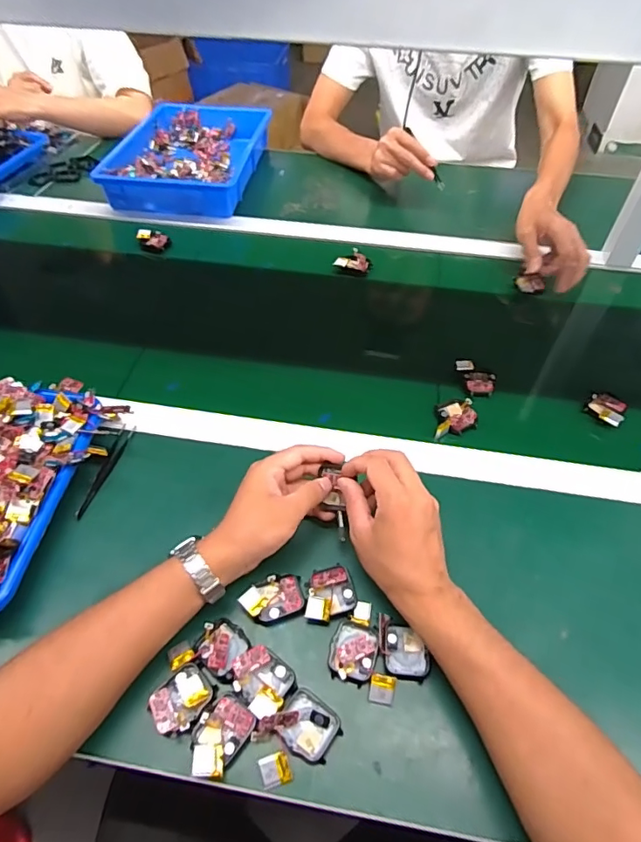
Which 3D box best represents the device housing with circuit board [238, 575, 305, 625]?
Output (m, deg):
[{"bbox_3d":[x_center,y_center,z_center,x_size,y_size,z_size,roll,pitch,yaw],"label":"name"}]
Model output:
[{"bbox_3d":[-0.042,0.155,0.437,0.053,0.016,0.037,-17,54,-14],"label":"device housing with circuit board"}]

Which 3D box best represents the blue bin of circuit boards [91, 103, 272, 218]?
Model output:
[{"bbox_3d":[-0.235,-0.492,0.917,0.233,0.052,0.342,7,52,5],"label":"blue bin of circuit boards"}]

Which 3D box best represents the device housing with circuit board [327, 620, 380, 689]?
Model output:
[{"bbox_3d":[0.028,0.194,0.418,0.038,0.012,0.045,14,53,10],"label":"device housing with circuit board"}]

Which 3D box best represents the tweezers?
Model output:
[{"bbox_3d":[-0.228,0.052,0.532,0.015,0.014,0.117,9,52,6],"label":"tweezers"}]

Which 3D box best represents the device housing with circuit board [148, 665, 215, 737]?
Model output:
[{"bbox_3d":[-0.110,0.220,0.393,0.037,0.006,0.047,35,59,24],"label":"device housing with circuit board"}]

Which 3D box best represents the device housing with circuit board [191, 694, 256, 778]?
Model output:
[{"bbox_3d":[-0.076,0.238,0.375,0.037,0.011,0.053,28,56,20],"label":"device housing with circuit board"}]

